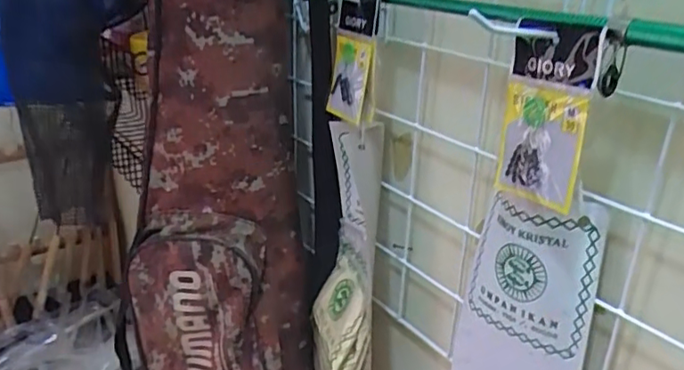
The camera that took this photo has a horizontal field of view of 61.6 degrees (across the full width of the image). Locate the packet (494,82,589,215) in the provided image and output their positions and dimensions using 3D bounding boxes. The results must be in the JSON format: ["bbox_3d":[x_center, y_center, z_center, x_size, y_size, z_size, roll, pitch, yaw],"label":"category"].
[{"bbox_3d":[0.104,-0.020,0.307,0.009,0.062,0.048,-9,20,-34],"label":"packet"}]

